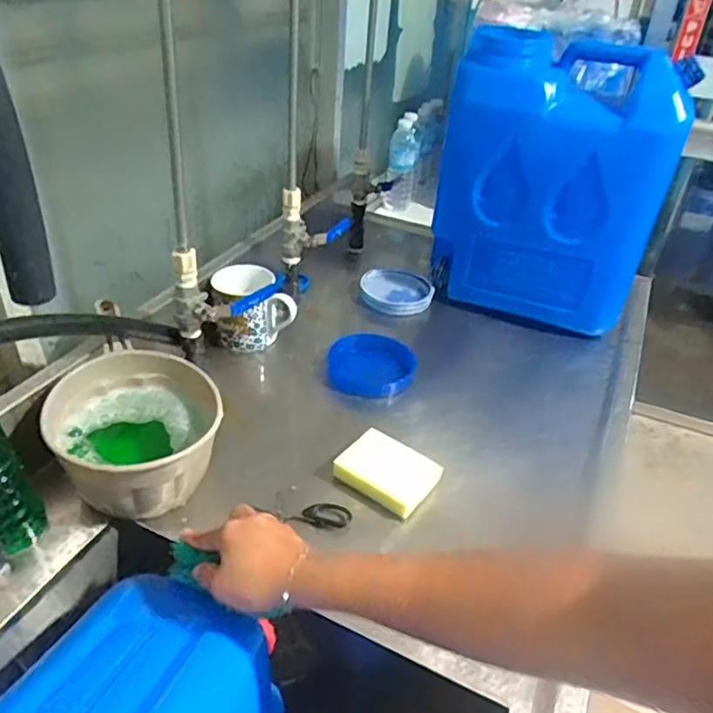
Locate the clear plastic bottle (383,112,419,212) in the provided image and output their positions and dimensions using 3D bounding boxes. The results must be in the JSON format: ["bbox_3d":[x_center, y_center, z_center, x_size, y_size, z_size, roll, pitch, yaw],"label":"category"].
[{"bbox_3d":[0.106,-0.449,1.422,0.072,0.194,0.068,8,36,6],"label":"clear plastic bottle"}]

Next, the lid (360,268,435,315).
[{"bbox_3d":[0.069,-0.115,1.044,0.119,0.021,0.115,4,44,-4],"label":"lid"}]

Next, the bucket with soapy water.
[{"bbox_3d":[-0.236,0.086,0.663,0.165,0.107,0.180,3,35,-2],"label":"bucket with soapy water"}]

